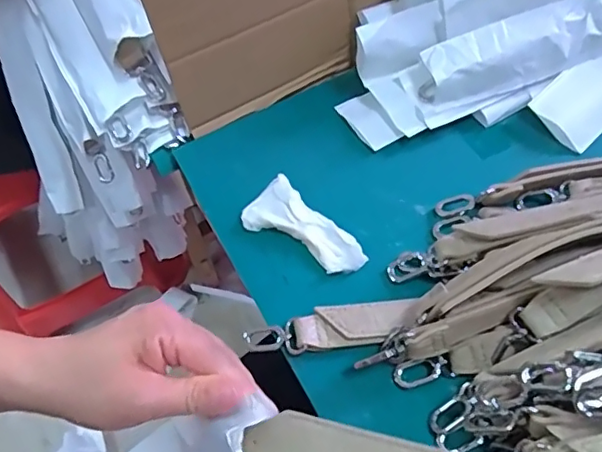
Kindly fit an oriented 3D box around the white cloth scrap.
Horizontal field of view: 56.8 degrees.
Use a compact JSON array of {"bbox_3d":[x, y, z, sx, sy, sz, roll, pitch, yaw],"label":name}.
[{"bbox_3d":[0.002,0.004,0.410,0.095,0.015,0.045,37,66,22],"label":"white cloth scrap"}]

